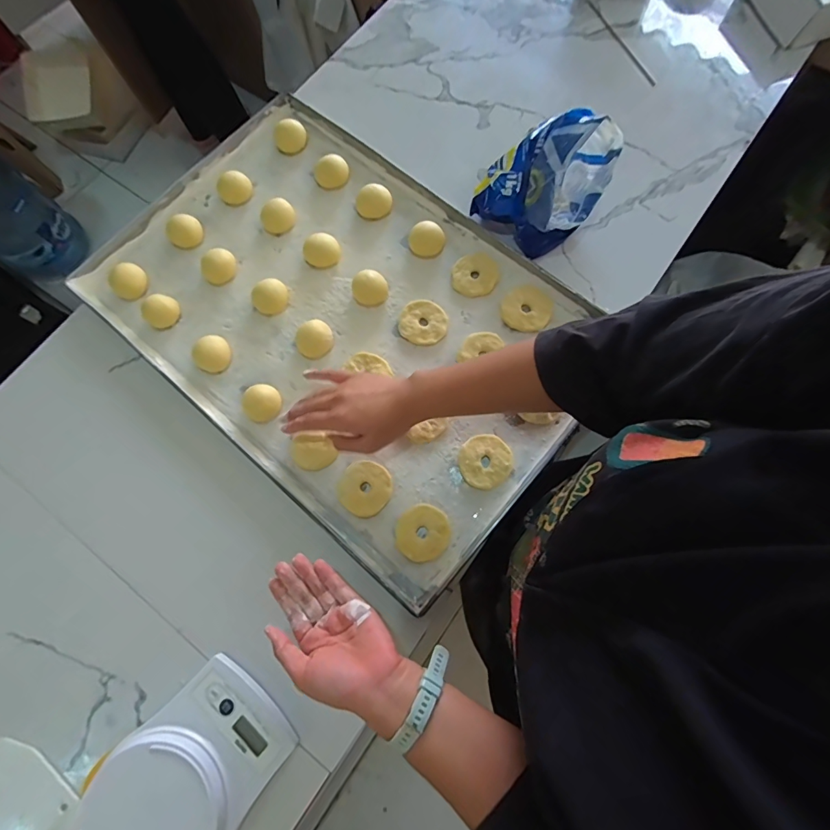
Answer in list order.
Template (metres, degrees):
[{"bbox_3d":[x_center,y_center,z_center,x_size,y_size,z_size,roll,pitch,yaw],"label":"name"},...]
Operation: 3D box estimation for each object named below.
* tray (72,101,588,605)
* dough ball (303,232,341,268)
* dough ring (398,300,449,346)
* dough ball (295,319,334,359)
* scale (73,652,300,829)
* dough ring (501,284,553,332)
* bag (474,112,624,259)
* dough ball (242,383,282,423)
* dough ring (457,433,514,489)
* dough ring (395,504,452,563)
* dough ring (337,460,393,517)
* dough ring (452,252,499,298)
[{"bbox_3d":[-0.089,-0.129,0.543,0.606,0.034,0.408,40,80,12],"label":"tray"},{"bbox_3d":[-0.122,-0.215,0.565,0.046,0.027,0.041,-24,75,-4],"label":"dough ball"},{"bbox_3d":[0.012,-0.117,0.543,0.059,0.012,0.058,-1,75,2],"label":"dough ring"},{"bbox_3d":[-0.123,-0.092,0.533,0.045,0.031,0.040,-40,77,-9],"label":"dough ball"},{"bbox_3d":[-0.216,0.347,0.408,0.134,0.045,0.189,40,80,12],"label":"scale"},{"bbox_3d":[0.141,-0.135,0.540,0.061,0.008,0.062,-1,75,2],"label":"dough ring"},{"bbox_3d":[0.166,-0.296,0.529,0.126,0.114,0.133,39,79,11],"label":"bag"},{"bbox_3d":[-0.183,-0.014,0.513,0.044,0.030,0.039,-32,76,-6],"label":"dough ball"},{"bbox_3d":[0.081,0.053,0.495,0.060,0.008,0.061,-1,75,2],"label":"dough ring"},{"bbox_3d":[0.009,0.131,0.478,0.058,0.007,0.060,-1,75,2],"label":"dough ring"},{"bbox_3d":[-0.058,0.084,0.496,0.059,0.004,0.060,-1,75,2],"label":"dough ring"},{"bbox_3d":[0.079,-0.181,0.555,0.059,0.012,0.056,-1,75,2],"label":"dough ring"}]

